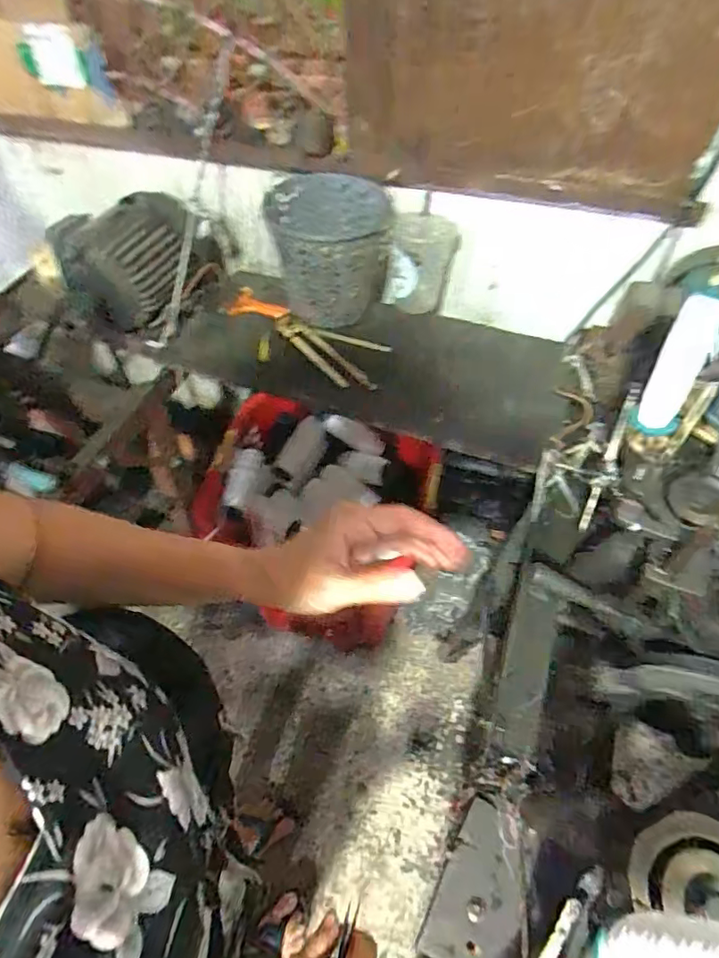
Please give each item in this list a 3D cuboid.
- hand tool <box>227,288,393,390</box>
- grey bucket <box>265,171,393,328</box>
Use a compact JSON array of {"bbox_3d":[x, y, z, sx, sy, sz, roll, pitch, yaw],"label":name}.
[{"bbox_3d":[-0.079,-0.254,0.943,0.310,0.029,0.133,35,60,23],"label":"hand tool"},{"bbox_3d":[-0.049,-0.382,0.934,0.177,0.195,0.200,9,54,6],"label":"grey bucket"}]

